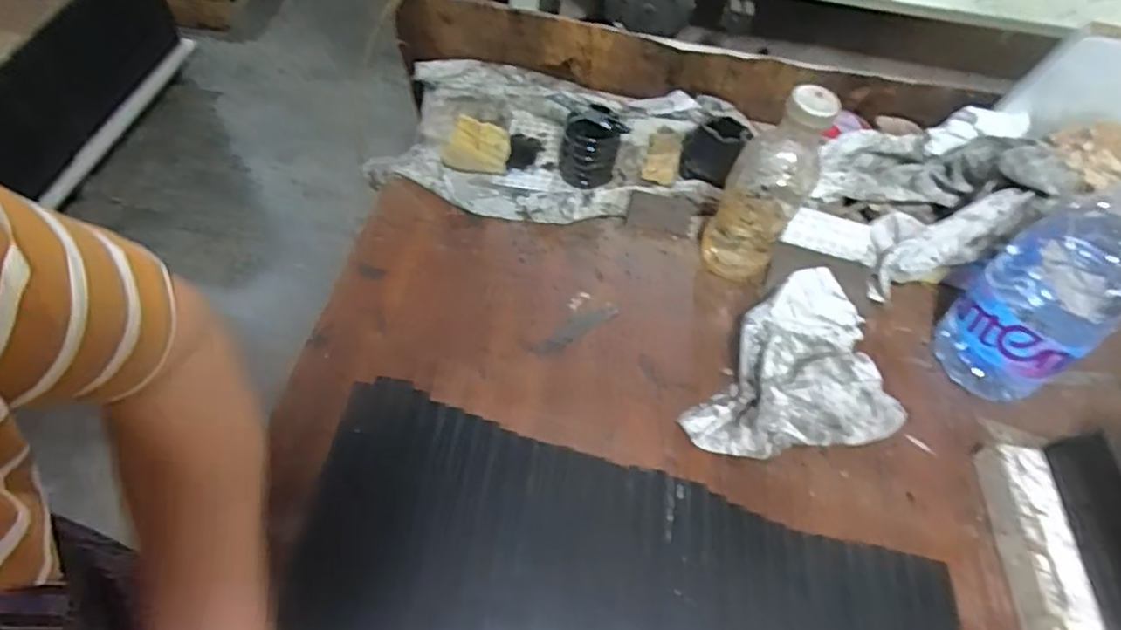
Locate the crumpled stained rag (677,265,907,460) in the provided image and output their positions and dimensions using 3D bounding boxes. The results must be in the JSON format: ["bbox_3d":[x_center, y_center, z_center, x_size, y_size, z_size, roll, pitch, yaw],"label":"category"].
[{"bbox_3d":[0.202,0.043,0.618,0.197,0.049,0.166,-7,55,-11],"label":"crumpled stained rag"}]

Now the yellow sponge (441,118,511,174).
[{"bbox_3d":[-0.097,-0.203,0.781,0.073,0.032,0.065,6,53,-1],"label":"yellow sponge"}]

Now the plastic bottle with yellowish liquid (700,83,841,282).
[{"bbox_3d":[0.190,-0.115,0.627,0.074,0.216,0.055,24,57,12],"label":"plastic bottle with yellowish liquid"}]

